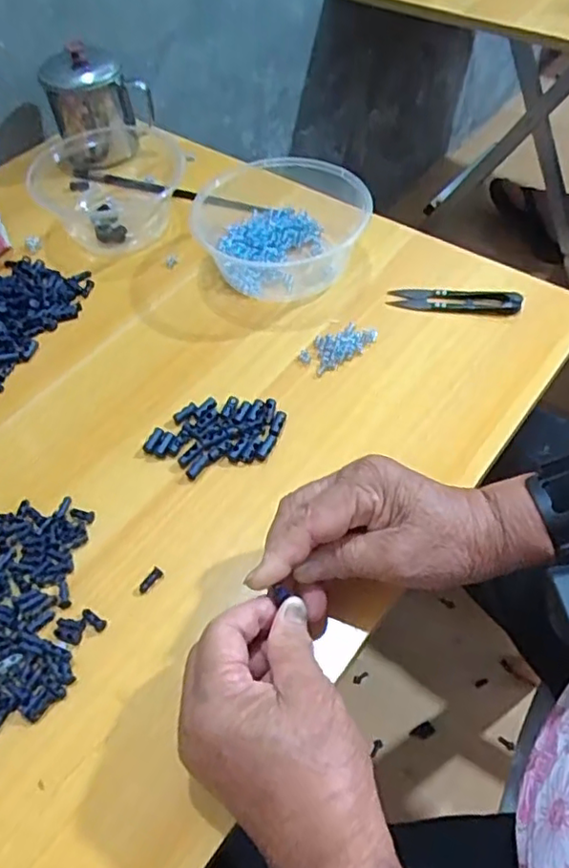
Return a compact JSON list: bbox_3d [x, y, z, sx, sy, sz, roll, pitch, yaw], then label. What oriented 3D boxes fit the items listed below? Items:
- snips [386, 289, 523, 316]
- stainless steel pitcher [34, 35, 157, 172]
[{"bbox_3d":[0.137,-0.107,0.503,0.101,0.013,0.022,9,56,8],"label":"snips"},{"bbox_3d":[-0.185,-0.330,0.626,0.100,0.093,0.075,-11,56,-5],"label":"stainless steel pitcher"}]

